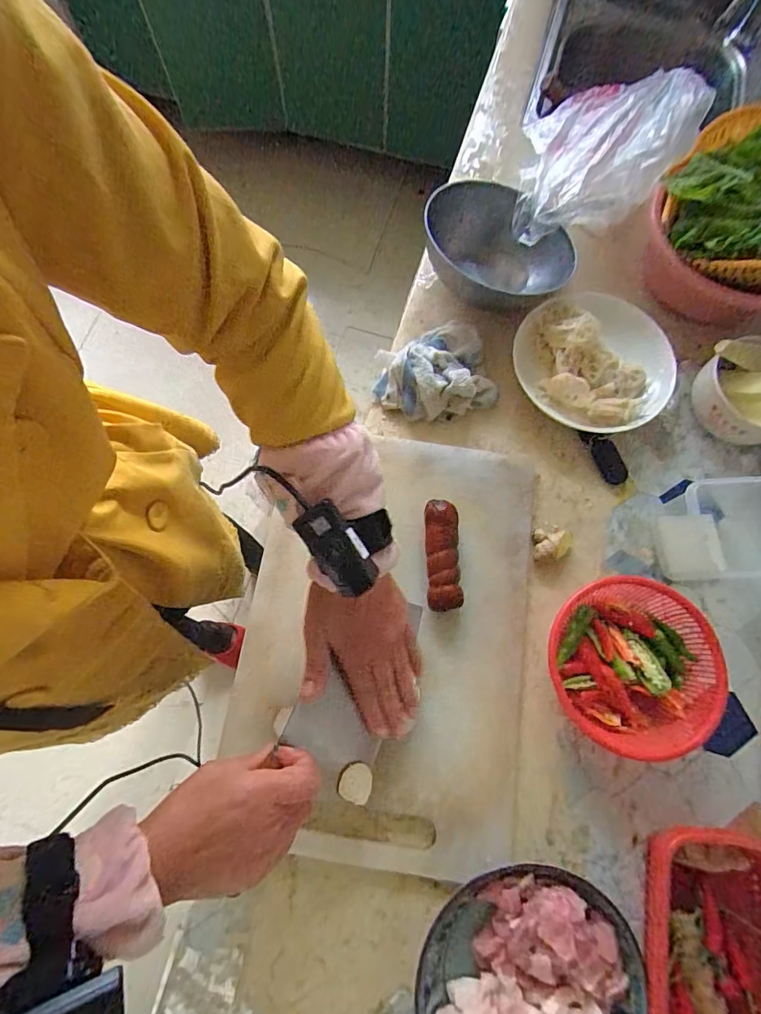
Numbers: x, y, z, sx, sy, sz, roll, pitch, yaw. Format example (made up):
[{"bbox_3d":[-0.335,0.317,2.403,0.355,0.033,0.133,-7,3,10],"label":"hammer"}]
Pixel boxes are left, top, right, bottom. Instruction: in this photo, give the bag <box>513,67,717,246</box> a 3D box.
[{"bbox_3d":[0.292,-0.479,0.597,0.198,0.102,0.238,6,75,1],"label":"bag"}]

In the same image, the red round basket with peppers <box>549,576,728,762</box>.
[{"bbox_3d":[0.266,0.159,0.479,0.167,0.051,0.162,0,75,-1],"label":"red round basket with peppers"}]

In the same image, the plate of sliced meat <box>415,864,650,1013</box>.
[{"bbox_3d":[0.132,0.421,0.399,0.185,0.058,0.188,0,75,-1],"label":"plate of sliced meat"}]

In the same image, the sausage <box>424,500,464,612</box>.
[{"bbox_3d":[0.068,0.054,0.509,0.035,0.042,0.118,-1,75,-1],"label":"sausage"}]

